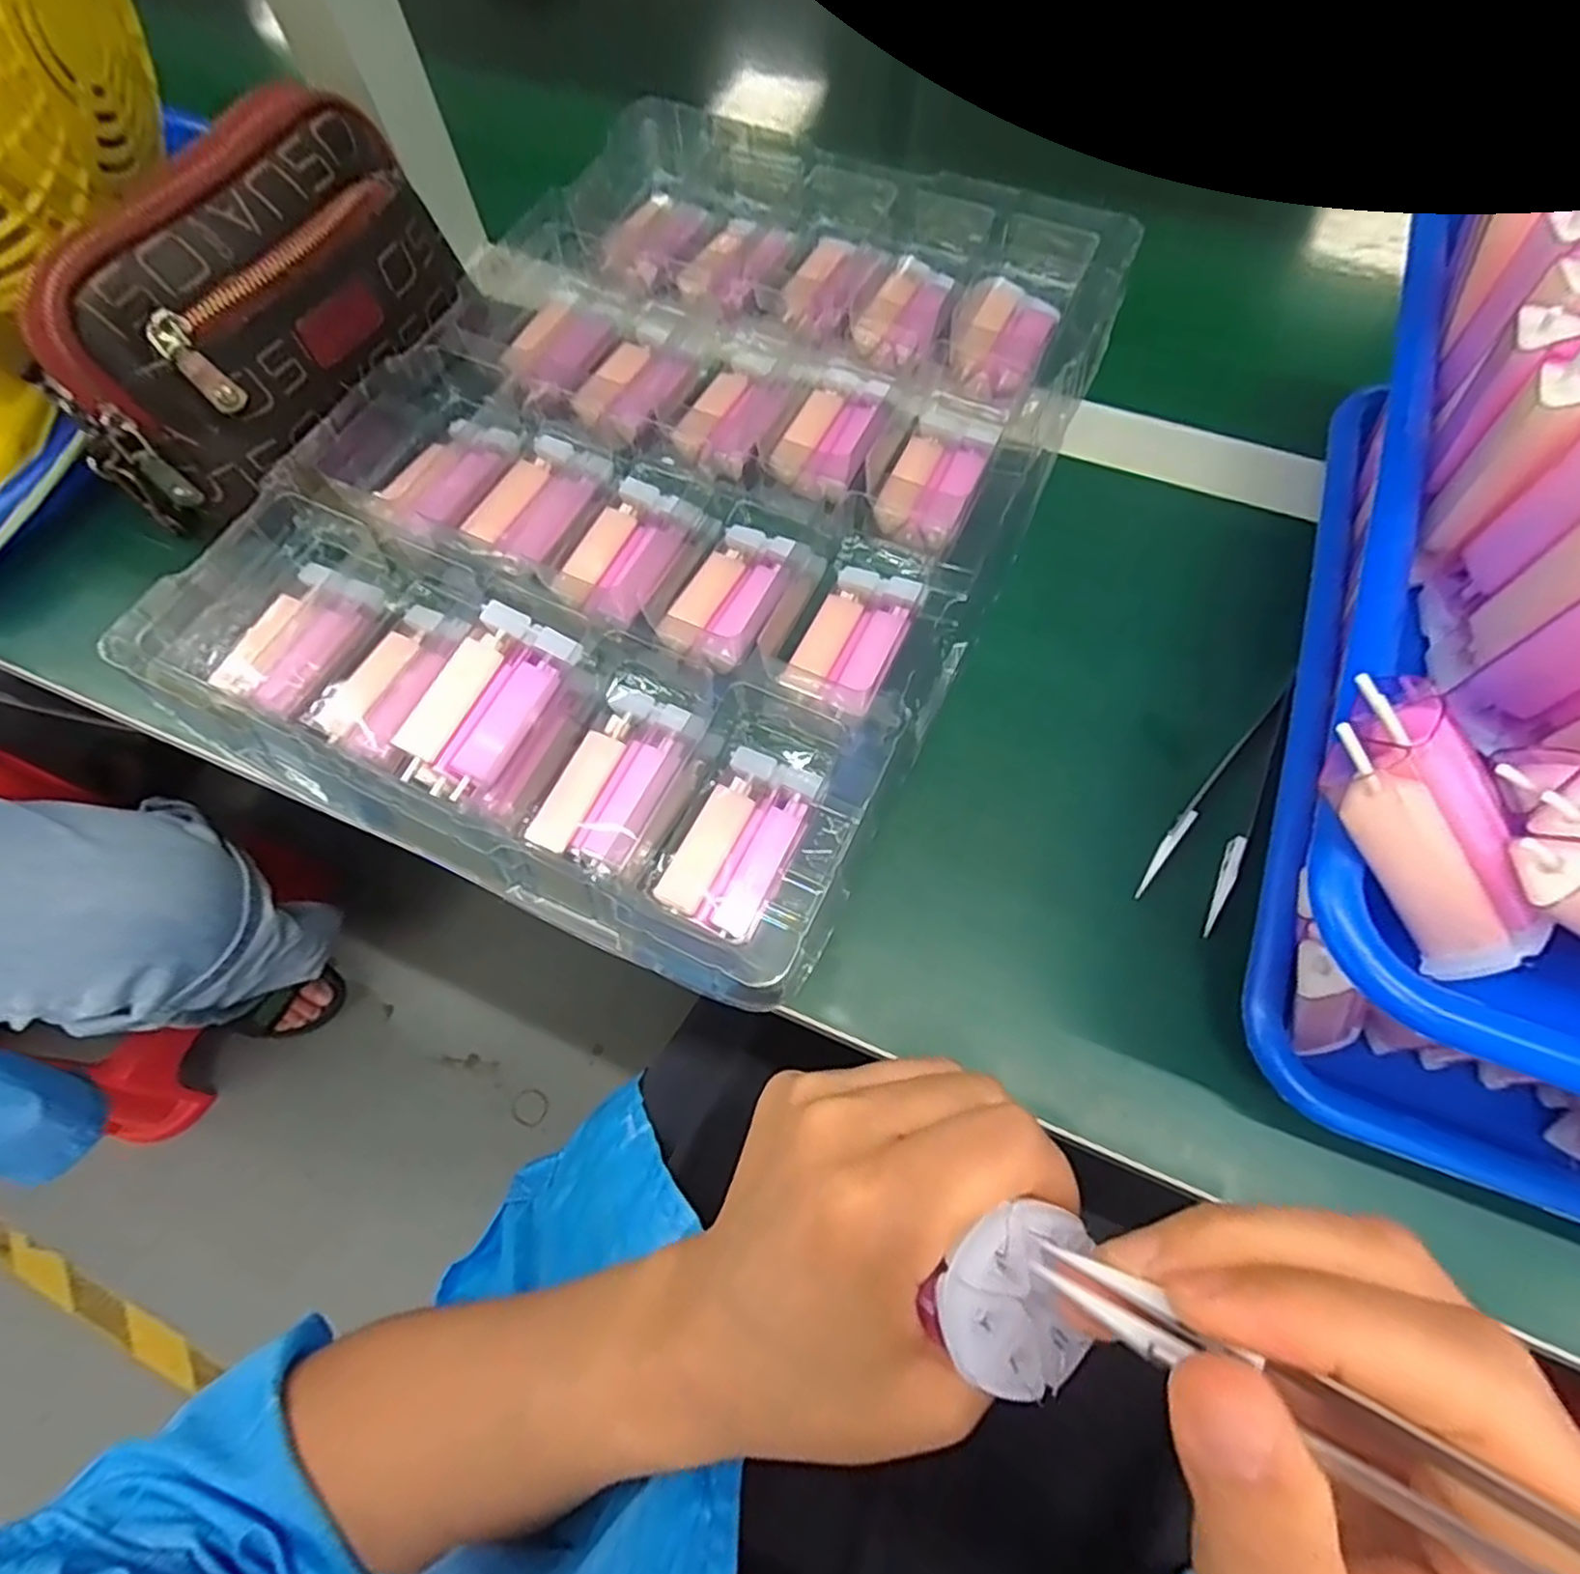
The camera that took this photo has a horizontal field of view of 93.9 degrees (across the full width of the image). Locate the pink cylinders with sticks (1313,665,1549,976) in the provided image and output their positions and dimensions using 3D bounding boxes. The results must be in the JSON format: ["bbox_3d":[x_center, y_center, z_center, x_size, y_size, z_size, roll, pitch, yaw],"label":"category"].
[{"bbox_3d":[0.147,0.011,0.168,0.030,0.016,0.073,-34,98,-14],"label":"pink cylinders with sticks"}]

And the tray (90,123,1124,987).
[{"bbox_3d":[-0.043,-0.157,0.340,0.300,0.035,0.430,23,68,10],"label":"tray"}]

